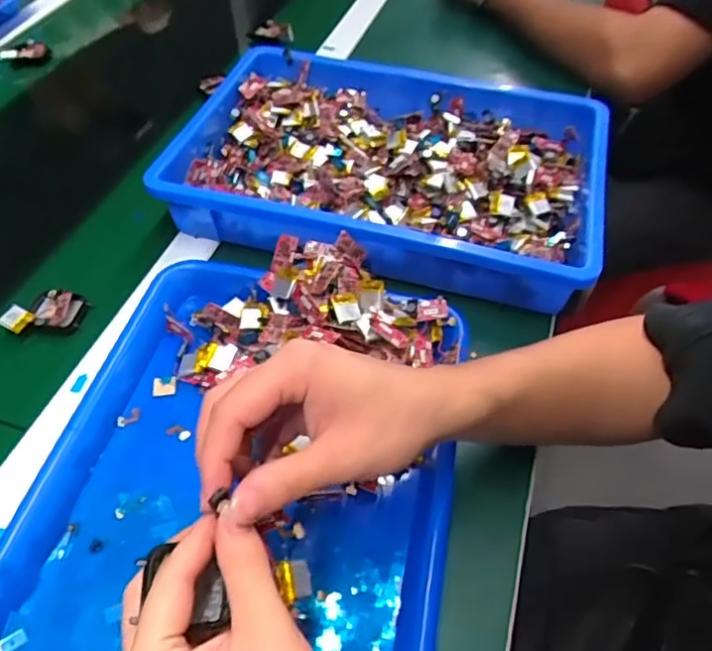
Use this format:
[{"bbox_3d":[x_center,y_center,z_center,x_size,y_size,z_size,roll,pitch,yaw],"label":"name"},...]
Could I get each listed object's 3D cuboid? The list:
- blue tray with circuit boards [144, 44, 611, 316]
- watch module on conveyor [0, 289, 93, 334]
[{"bbox_3d":[0.023,-0.156,0.551,0.396,0.063,0.259,15,53,11],"label":"blue tray with circuit boards"},{"bbox_3d":[-0.251,-0.010,0.471,0.056,0.016,0.046,13,53,9],"label":"watch module on conveyor"}]

